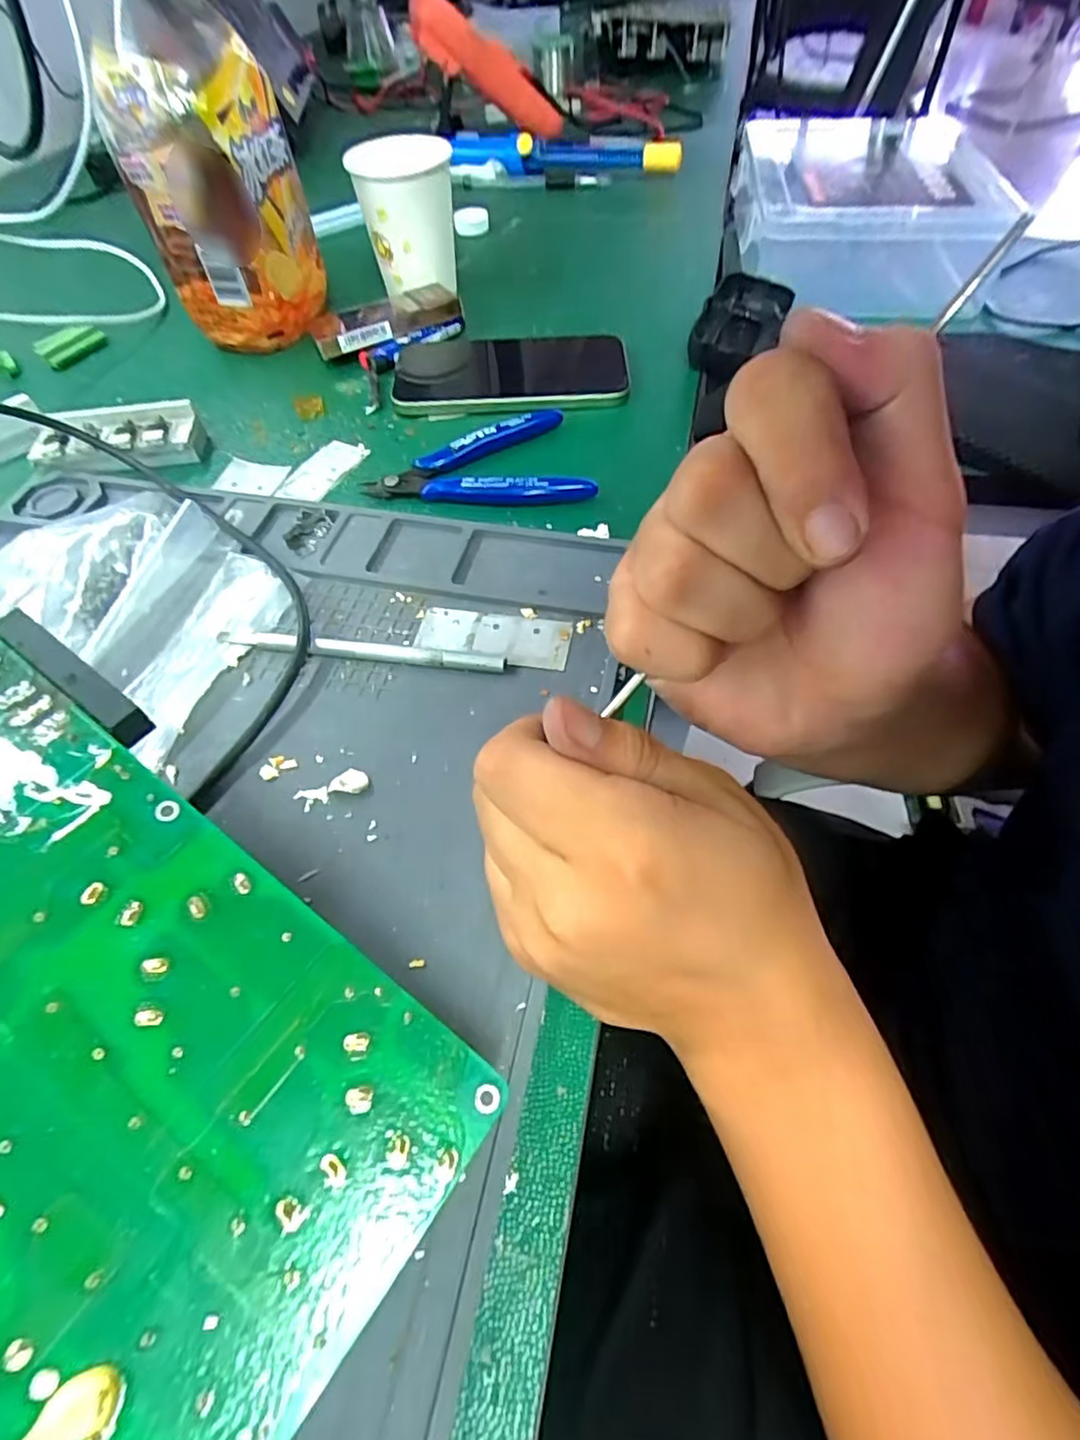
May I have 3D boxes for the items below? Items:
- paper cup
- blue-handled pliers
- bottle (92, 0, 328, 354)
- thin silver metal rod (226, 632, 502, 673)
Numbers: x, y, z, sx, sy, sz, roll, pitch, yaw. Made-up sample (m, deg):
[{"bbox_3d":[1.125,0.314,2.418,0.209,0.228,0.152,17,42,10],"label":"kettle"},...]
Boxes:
[{"bbox_3d":[-0.092,-0.349,0.441,0.064,0.085,0.063,-5,56,-1],"label":"paper cup"},{"bbox_3d":[-0.033,-0.147,0.346,0.121,0.012,0.072,-1,56,2],"label":"blue-handled pliers"},{"bbox_3d":[-0.202,-0.338,0.381,0.099,0.190,0.084,-13,56,-6],"label":"bottle"},{"bbox_3d":[-0.079,-0.031,0.274,0.129,0.006,0.008,6,56,7],"label":"thin silver metal rod"}]

